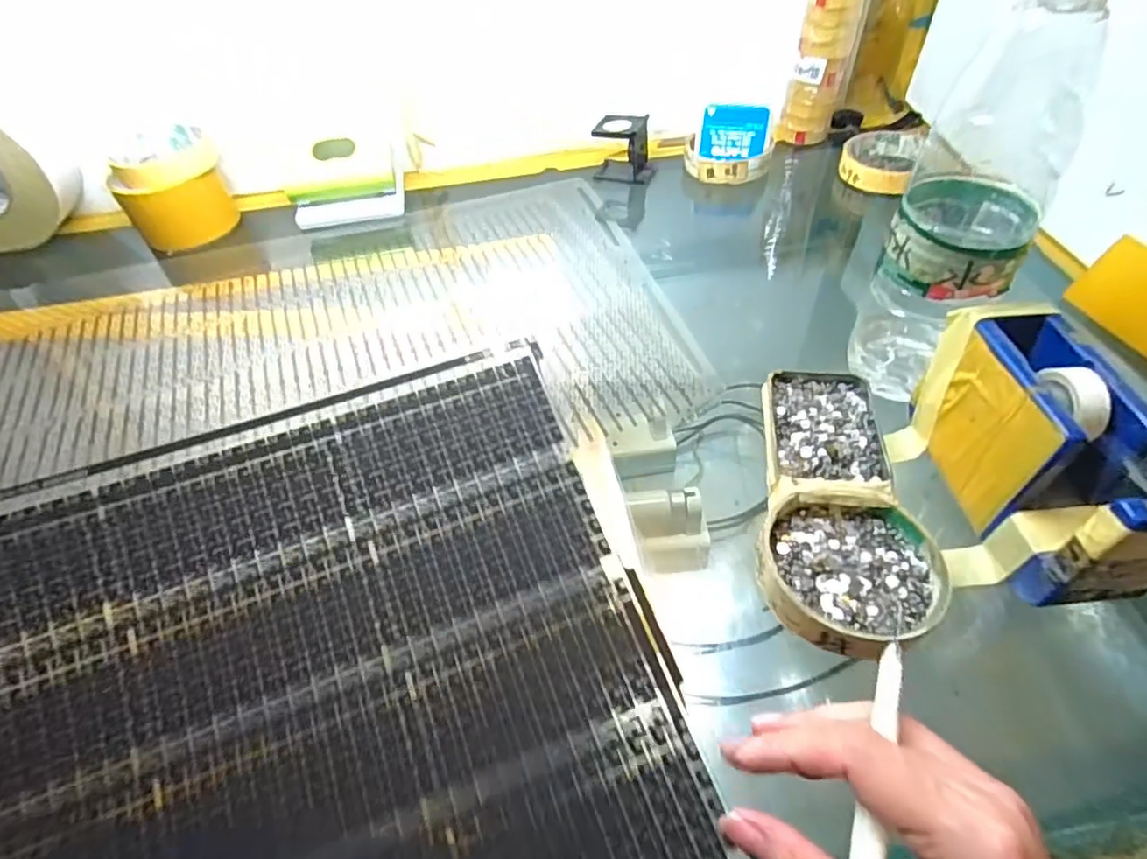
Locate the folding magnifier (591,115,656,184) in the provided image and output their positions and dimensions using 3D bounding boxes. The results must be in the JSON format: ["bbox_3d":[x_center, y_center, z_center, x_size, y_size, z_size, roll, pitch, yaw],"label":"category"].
[{"bbox_3d":[0.049,-0.271,0.566,0.057,0.051,0.044,4,49,8],"label":"folding magnifier"}]

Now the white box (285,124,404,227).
[{"bbox_3d":[-0.211,-0.232,0.548,0.102,0.077,0.044,-12,31,-11],"label":"white box"}]

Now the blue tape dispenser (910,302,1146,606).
[{"bbox_3d":[0.221,0.011,0.281,0.054,0.071,0.141,-7,49,-1],"label":"blue tape dispenser"}]

